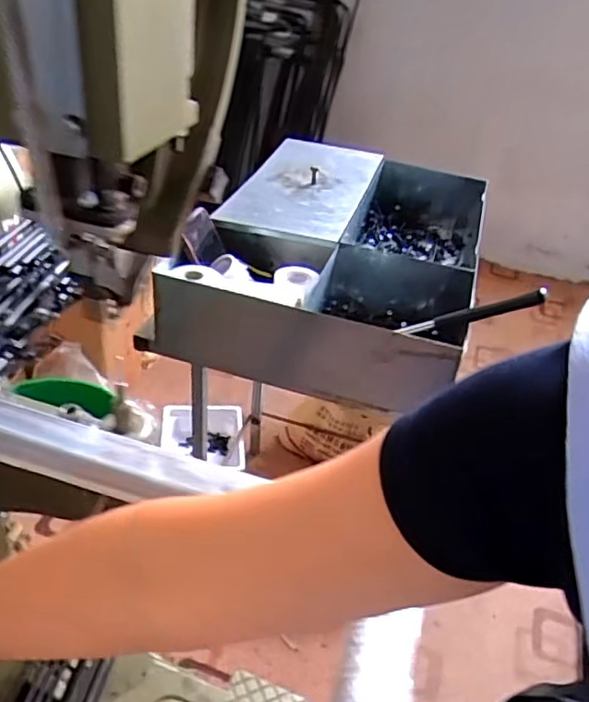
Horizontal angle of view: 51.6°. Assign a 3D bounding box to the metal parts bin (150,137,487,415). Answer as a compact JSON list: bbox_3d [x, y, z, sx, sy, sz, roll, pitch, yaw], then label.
[{"bbox_3d":[0.132,-0.182,1.052,0.373,0.136,0.703,16,37,11],"label":"metal parts bin"}]

